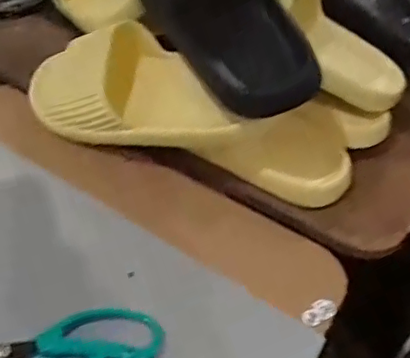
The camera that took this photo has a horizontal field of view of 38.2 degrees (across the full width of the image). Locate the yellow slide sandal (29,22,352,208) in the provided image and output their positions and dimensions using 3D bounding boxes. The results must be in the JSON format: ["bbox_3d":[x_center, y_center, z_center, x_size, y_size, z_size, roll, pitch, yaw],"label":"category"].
[{"bbox_3d":[-0.005,-0.058,0.527,0.278,0.079,0.097,15,45,8],"label":"yellow slide sandal"}]

